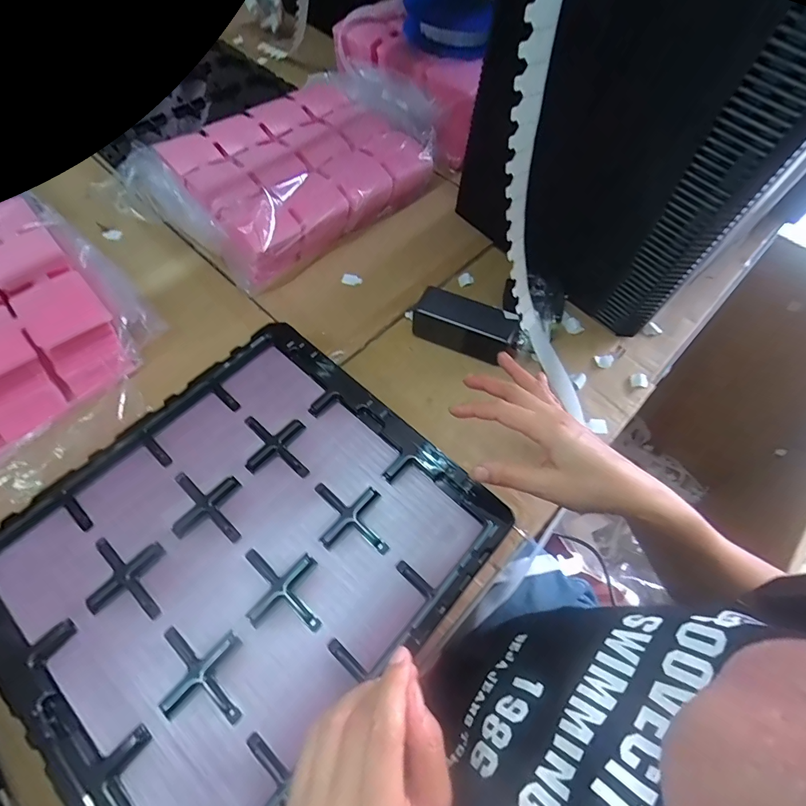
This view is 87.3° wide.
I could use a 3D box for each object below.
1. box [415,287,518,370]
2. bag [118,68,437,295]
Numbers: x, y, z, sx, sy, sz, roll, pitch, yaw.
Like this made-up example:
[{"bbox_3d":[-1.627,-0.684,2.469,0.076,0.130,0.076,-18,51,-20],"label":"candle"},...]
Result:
[{"bbox_3d":[0.081,-0.105,0.555,0.124,0.055,0.053,23,63,9],"label":"box"},{"bbox_3d":[-0.157,-0.367,0.659,0.297,0.093,0.407,41,67,18],"label":"bag"}]

